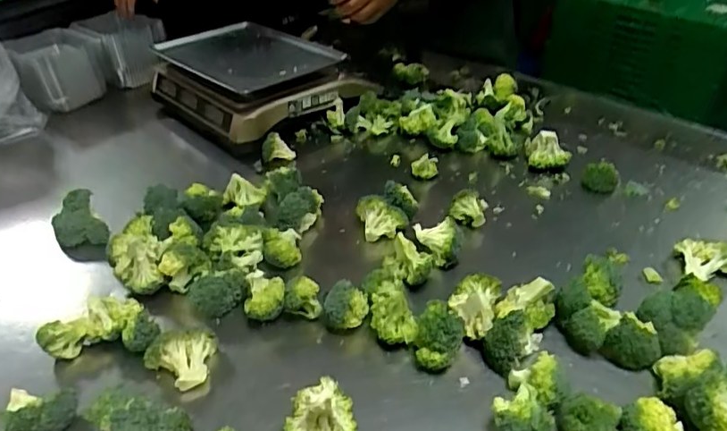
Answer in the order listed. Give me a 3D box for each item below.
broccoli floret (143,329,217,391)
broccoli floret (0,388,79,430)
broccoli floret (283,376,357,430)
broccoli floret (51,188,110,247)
[{"bbox_3d":[-0.182,0.146,0.559,0.068,0.048,0.047,-17,38,-20],"label":"broccoli floret"},{"bbox_3d":[-0.299,0.186,0.514,0.062,0.055,0.057,-12,37,-13],"label":"broccoli floret"},{"bbox_3d":[-0.040,0.172,0.495,0.063,0.071,0.049,-6,36,-5],"label":"broccoli floret"},{"bbox_3d":[-0.387,0.007,0.747,0.061,0.063,0.055,-24,41,-27],"label":"broccoli floret"}]

